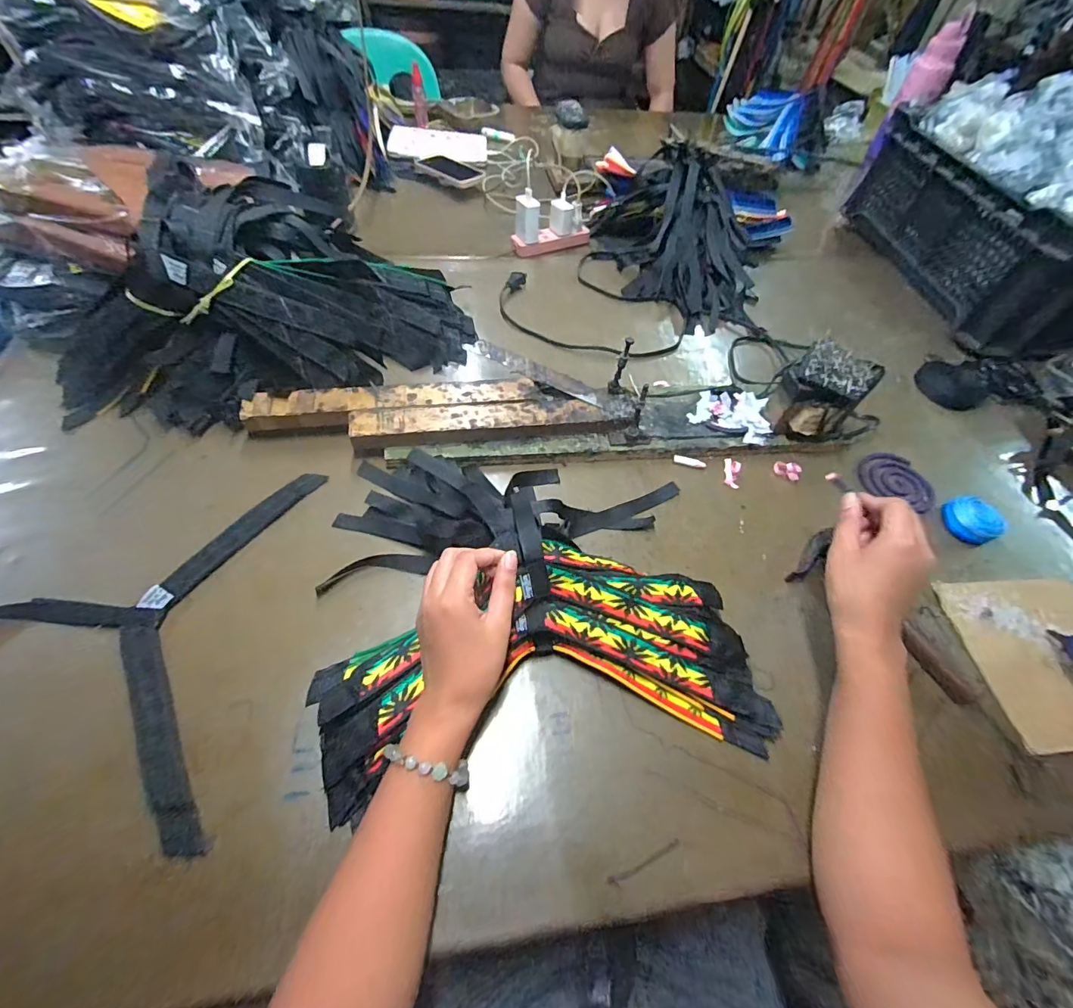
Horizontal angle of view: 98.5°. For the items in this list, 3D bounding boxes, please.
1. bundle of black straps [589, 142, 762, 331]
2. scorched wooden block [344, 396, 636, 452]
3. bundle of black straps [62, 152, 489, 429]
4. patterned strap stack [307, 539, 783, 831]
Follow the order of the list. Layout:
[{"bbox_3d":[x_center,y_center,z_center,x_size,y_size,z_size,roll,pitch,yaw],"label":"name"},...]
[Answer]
[{"bbox_3d":[0.234,-0.449,0.769,0.280,0.117,0.330,12,54,3],"label":"bundle of black straps"},{"bbox_3d":[-0.048,-0.094,0.534,0.313,0.029,0.048,-5,55,-9],"label":"scorched wooden block"},{"bbox_3d":[-0.326,-0.252,0.557,0.482,0.167,0.276,-9,56,-11],"label":"bundle of black straps"},{"bbox_3d":[0.009,0.127,0.384,0.360,0.071,0.174,-8,56,-9],"label":"patterned strap stack"}]

